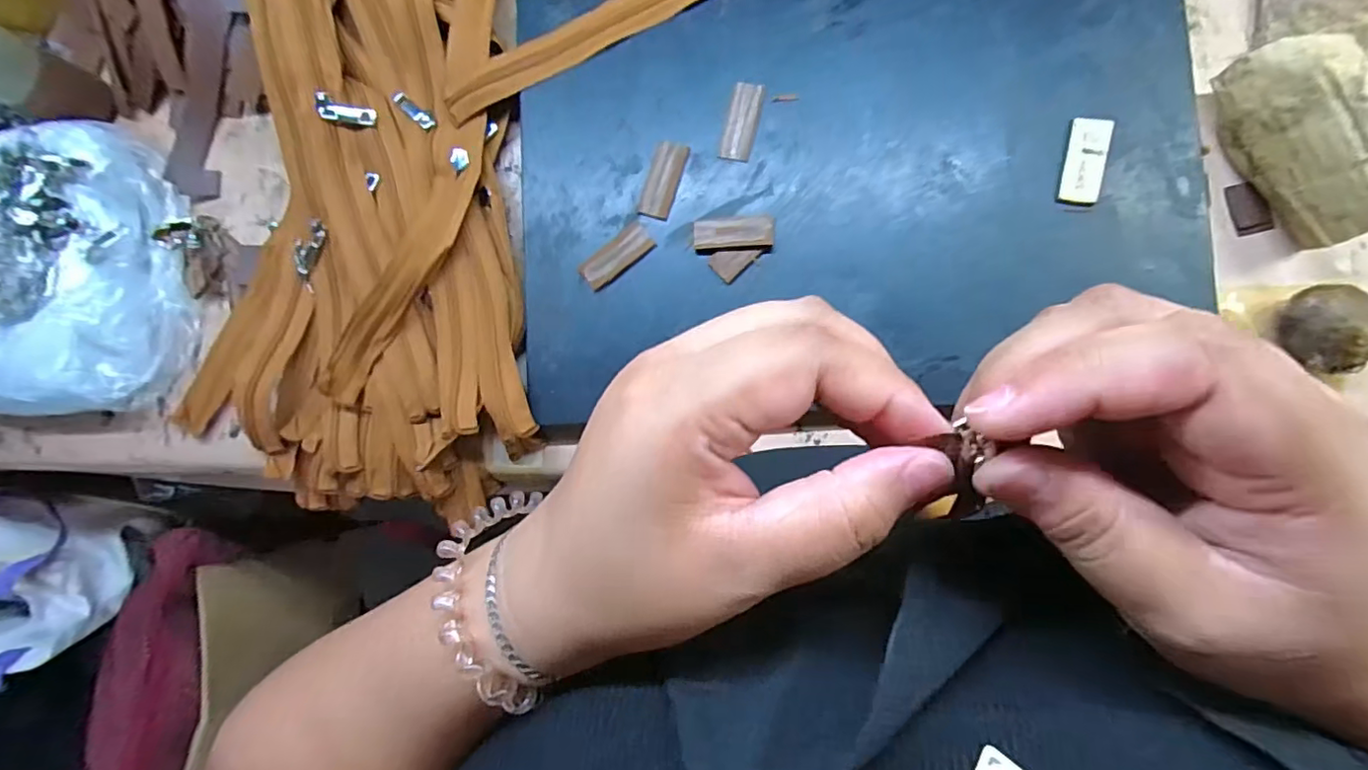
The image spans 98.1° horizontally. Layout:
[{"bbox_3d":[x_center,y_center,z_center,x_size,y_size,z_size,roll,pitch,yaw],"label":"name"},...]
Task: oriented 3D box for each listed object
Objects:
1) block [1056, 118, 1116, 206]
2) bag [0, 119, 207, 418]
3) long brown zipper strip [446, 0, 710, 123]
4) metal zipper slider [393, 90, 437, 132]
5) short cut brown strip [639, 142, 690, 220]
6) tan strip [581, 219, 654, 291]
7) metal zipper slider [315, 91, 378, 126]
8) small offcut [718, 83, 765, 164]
[{"bbox_3d":[0.229,-0.128,0.338,0.021,0.004,0.049,11,88,8],"label":"block"},{"bbox_3d":[-0.460,-0.073,0.406,0.183,0.109,0.237,10,89,9],"label":"bag"},{"bbox_3d":[0.015,-0.262,0.391,0.370,0.012,0.045,-20,81,4],"label":"long brown zipper strip"},{"bbox_3d":[-0.186,-0.189,0.411,0.035,0.004,0.012,37,92,8],"label":"metal zipper slider"},{"bbox_3d":[-0.013,-0.130,0.375,0.021,0.004,0.049,17,89,8],"label":"short cut brown strip"},{"bbox_3d":[-0.043,-0.083,0.380,0.049,0.005,0.020,-37,83,4],"label":"tan strip"},{"bbox_3d":[-0.229,-0.185,0.401,0.037,0.006,0.015,11,93,-17],"label":"metal zipper slider"},{"bbox_3d":[0.037,-0.165,0.372,0.020,0.004,0.047,15,93,7],"label":"small offcut"}]

